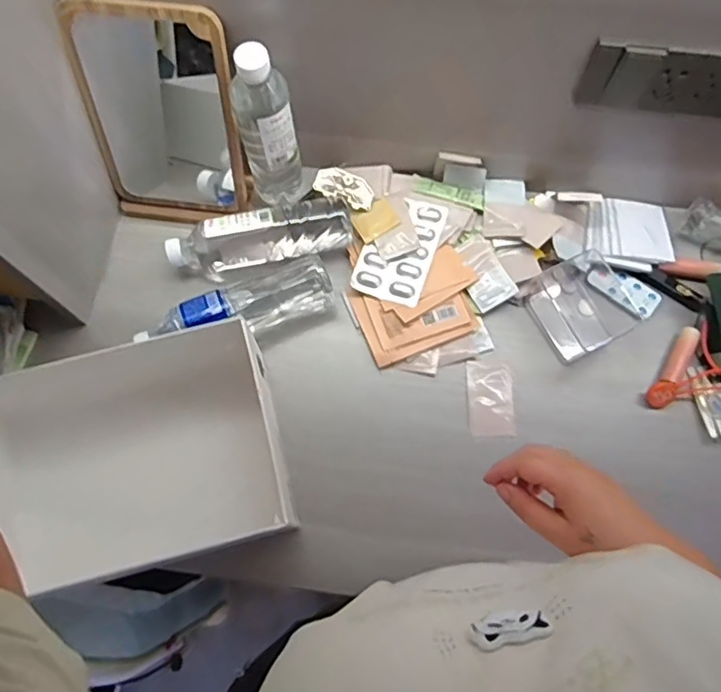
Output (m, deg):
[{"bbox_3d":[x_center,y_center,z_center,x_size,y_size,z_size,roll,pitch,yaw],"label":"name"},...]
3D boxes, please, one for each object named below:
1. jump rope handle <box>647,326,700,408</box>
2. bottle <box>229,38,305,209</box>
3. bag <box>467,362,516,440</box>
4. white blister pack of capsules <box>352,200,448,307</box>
[{"bbox_3d":[0.353,0.025,0.665,0.023,0.030,0.102,31,74,9],"label":"jump rope handle"},{"bbox_3d":[-0.099,-0.222,0.647,0.061,0.224,0.054,-13,72,-5],"label":"bottle"},{"bbox_3d":[0.147,0.059,0.659,0.049,0.009,0.088,0,72,-1],"label":"bag"},{"bbox_3d":[0.046,-0.118,0.698,0.083,0.007,0.137,18,72,5],"label":"white blister pack of capsules"}]

